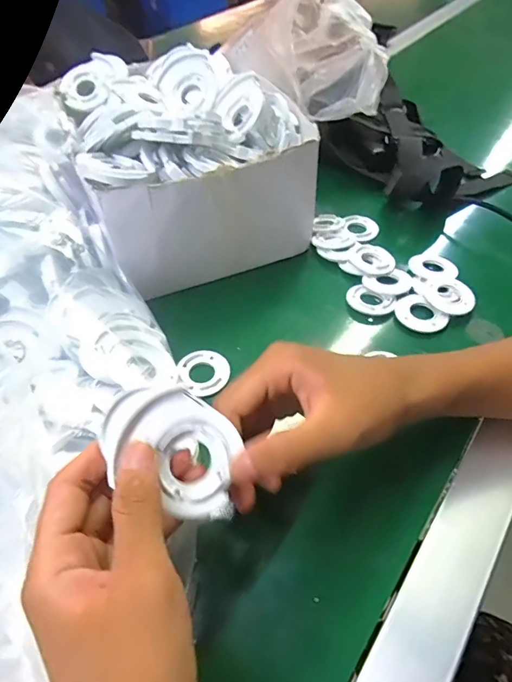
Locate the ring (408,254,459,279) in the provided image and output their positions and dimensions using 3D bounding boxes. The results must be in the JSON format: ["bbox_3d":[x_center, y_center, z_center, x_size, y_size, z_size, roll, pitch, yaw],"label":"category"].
[{"bbox_3d":[0.166,-0.070,0.401,0.042,0.009,0.040,-1,50,2],"label":"ring"}]

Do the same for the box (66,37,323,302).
[{"bbox_3d":[-0.065,-0.180,0.413,0.200,0.129,0.212,-17,49,-15],"label":"box"}]

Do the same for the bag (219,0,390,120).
[{"bbox_3d":[0.068,-0.331,0.479,0.164,0.106,0.117,11,51,12],"label":"bag"}]

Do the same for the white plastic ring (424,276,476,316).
[{"bbox_3d":[0.168,-0.040,0.374,0.044,0.010,0.044,-1,50,2],"label":"white plastic ring"}]

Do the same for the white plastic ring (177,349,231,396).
[{"bbox_3d":[-0.041,0.024,0.342,0.039,0.005,0.042,-1,50,2],"label":"white plastic ring"}]

